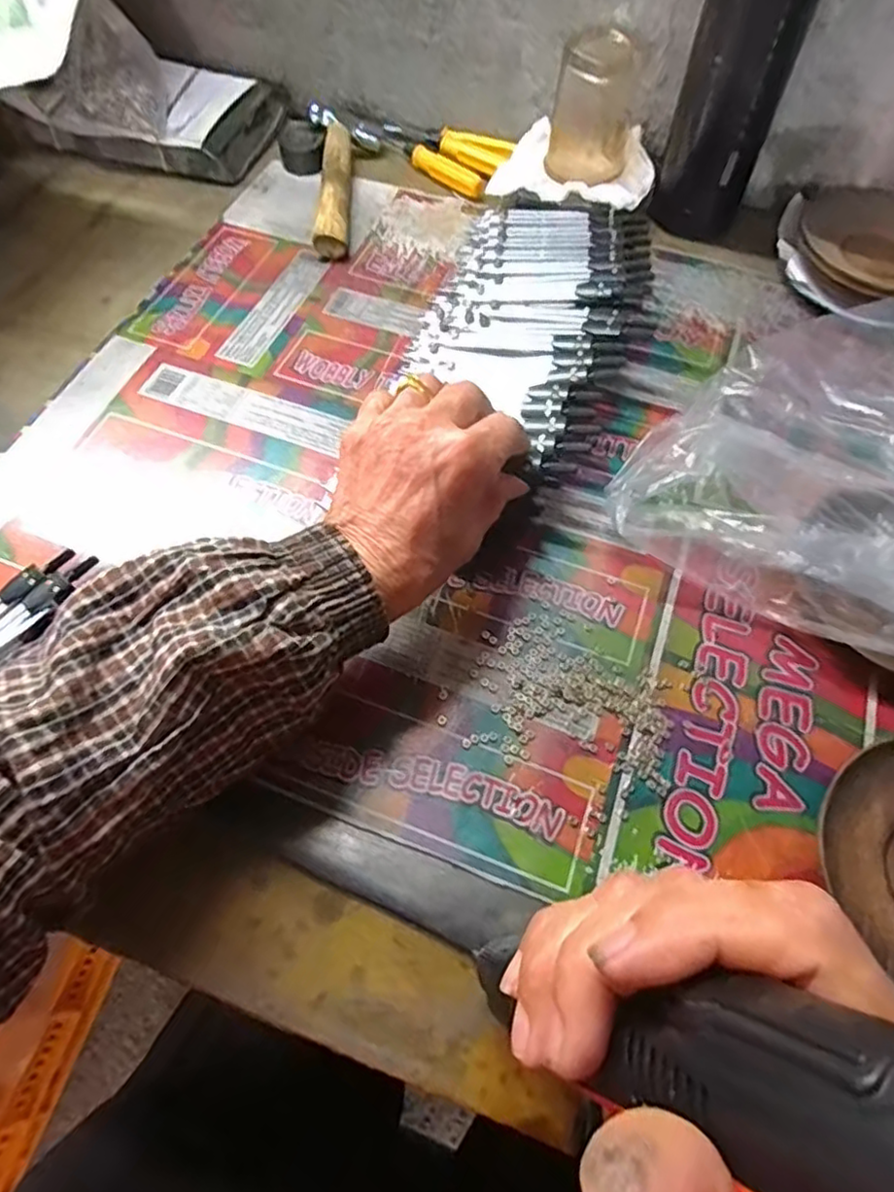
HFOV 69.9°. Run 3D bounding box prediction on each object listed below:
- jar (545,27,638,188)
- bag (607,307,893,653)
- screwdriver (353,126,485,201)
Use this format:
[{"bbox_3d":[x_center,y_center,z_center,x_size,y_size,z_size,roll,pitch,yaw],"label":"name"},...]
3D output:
[{"bbox_3d":[0.106,-0.350,0.461,0.056,0.078,0.070,11,63,7],"label":"jar"},{"bbox_3d":[0.238,-0.089,0.358,0.223,0.059,0.254,26,66,14],"label":"bag"},{"bbox_3d":[-0.020,-0.356,0.521,0.127,0.013,0.023,34,68,17],"label":"screwdriver"}]

